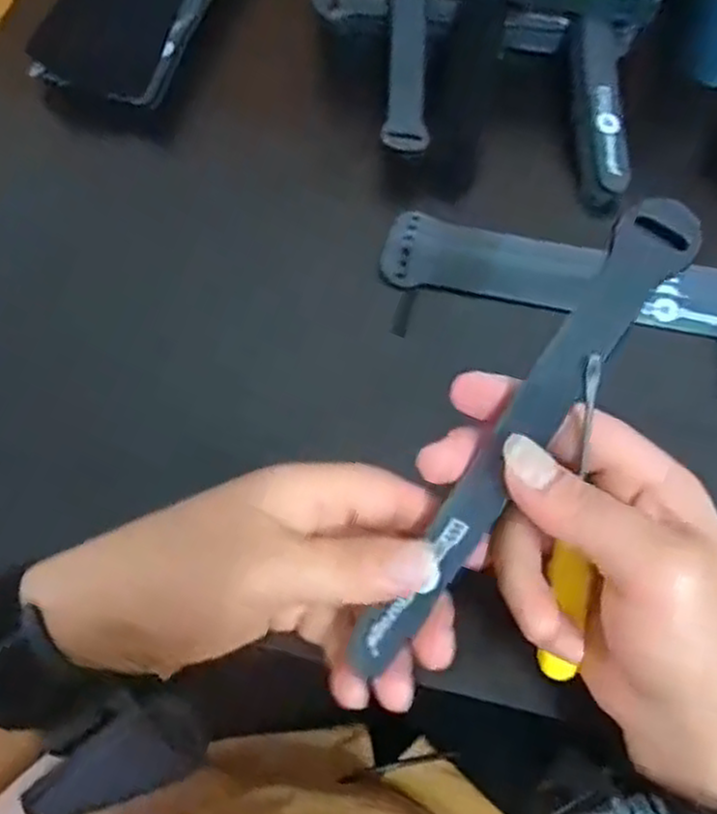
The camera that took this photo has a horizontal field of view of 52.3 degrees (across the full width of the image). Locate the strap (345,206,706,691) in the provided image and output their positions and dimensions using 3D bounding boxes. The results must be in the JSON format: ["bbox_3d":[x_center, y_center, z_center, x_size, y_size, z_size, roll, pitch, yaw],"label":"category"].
[{"bbox_3d":[0.057,0.014,0.264,0.023,0.008,0.198,34,96,14],"label":"strap"}]

